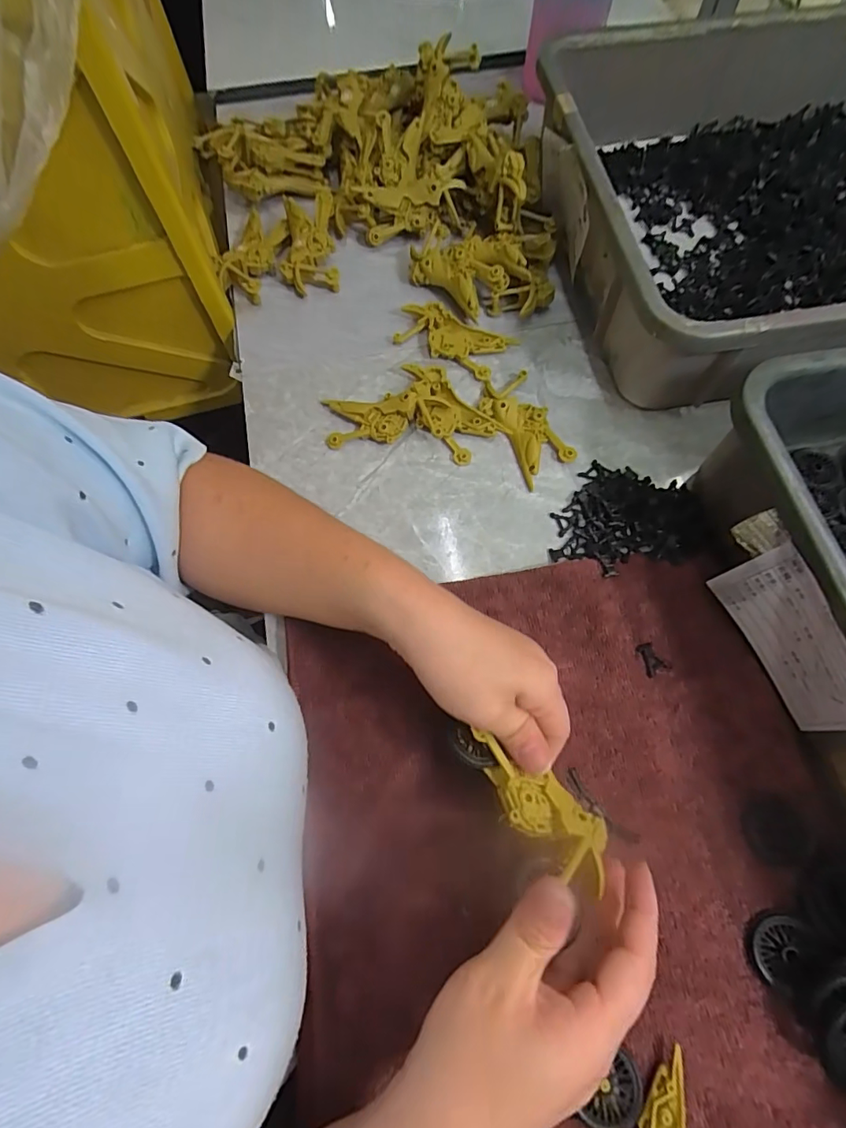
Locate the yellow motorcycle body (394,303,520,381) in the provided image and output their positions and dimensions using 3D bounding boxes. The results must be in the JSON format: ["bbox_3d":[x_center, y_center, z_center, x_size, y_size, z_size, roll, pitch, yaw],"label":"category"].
[{"bbox_3d":[0.023,-0.200,0.441,0.102,0.014,0.046,31,72,12],"label":"yellow motorcycle body"}]

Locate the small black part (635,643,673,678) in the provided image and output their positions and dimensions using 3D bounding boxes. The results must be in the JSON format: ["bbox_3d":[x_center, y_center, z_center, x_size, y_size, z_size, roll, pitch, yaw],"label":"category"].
[{"bbox_3d":[0.154,0.063,0.337,0.019,0.004,0.021,-23,70,-8],"label":"small black part"}]

